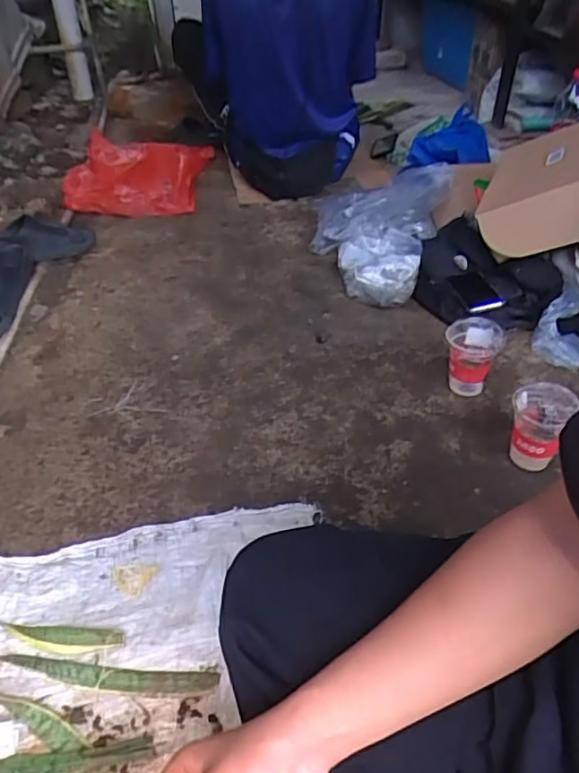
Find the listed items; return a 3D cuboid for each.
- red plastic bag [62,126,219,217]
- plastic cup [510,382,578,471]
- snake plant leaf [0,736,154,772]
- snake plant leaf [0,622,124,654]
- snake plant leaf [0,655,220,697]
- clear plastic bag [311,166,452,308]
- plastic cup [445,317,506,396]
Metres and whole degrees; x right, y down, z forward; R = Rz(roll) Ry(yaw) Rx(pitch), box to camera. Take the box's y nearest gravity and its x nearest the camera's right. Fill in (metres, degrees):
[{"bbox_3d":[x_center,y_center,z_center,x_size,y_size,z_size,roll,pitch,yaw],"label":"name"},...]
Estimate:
[{"bbox_3d":[-0.443,-0.616,1.748,0.364,0.126,0.456,2,40,4],"label":"red plastic bag"},{"bbox_3d":[0.366,0.065,0.894,0.079,0.117,0.082,-1,40,1],"label":"plastic cup"},{"bbox_3d":[-0.241,0.385,0.609,0.197,0.009,0.033,-5,40,-4],"label":"snake plant leaf"},{"bbox_3d":[-0.278,0.301,0.719,0.155,0.008,0.035,3,40,5],"label":"snake plant leaf"},{"bbox_3d":[-0.226,0.332,0.690,0.286,0.006,0.035,3,40,6],"label":"snake plant leaf"},{"bbox_3d":[0.191,-0.375,1.383,0.283,0.121,0.496,13,42,16],"label":"clear plastic bag"},{"bbox_3d":[0.308,-0.048,1.012,0.088,0.110,0.081,9,41,13],"label":"plastic cup"}]

